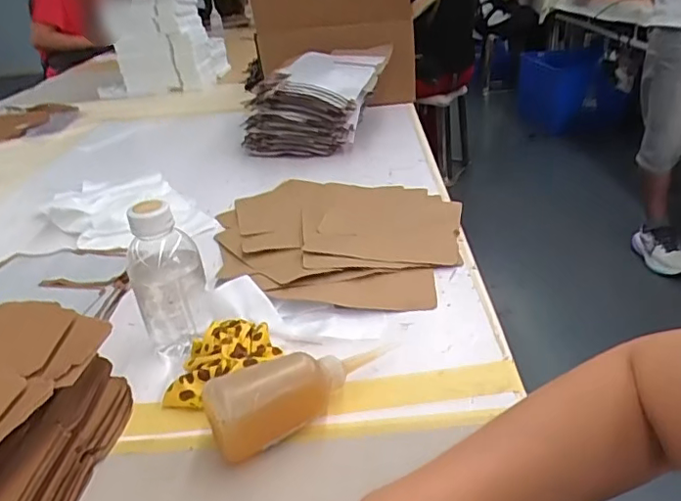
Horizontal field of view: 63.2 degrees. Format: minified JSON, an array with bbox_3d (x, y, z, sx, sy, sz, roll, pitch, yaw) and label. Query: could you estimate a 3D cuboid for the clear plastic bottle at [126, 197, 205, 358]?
[{"bbox_3d":[-0.170,0.028,0.548,0.067,0.150,0.065,-16,30,-19],"label":"clear plastic bottle"}]

